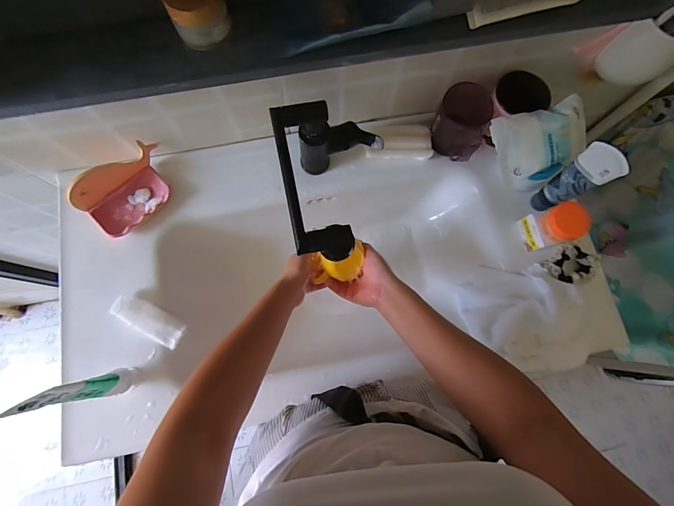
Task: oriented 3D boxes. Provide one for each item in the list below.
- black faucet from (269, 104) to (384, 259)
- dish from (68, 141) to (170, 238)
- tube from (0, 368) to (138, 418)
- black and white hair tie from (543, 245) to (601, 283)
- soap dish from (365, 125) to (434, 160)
[{"bbox_3d":[-0.007,-0.095,0.505,0.133,0.164,0.227,-11,76,-4],"label":"black faucet"},{"bbox_3d":[-0.338,-0.103,0.542,0.080,0.069,0.150,43,79,9],"label":"dish"},{"bbox_3d":[-0.310,0.169,0.420,0.041,0.185,0.032,-13,77,-5],"label":"tube"},{"bbox_3d":[0.389,0.019,0.553,0.083,0.022,0.057,-4,76,-3],"label":"black and white hair tie"},{"bbox_3d":[0.113,-0.200,0.599,0.115,0.024,0.056,1,76,-1],"label":"soap dish"}]

